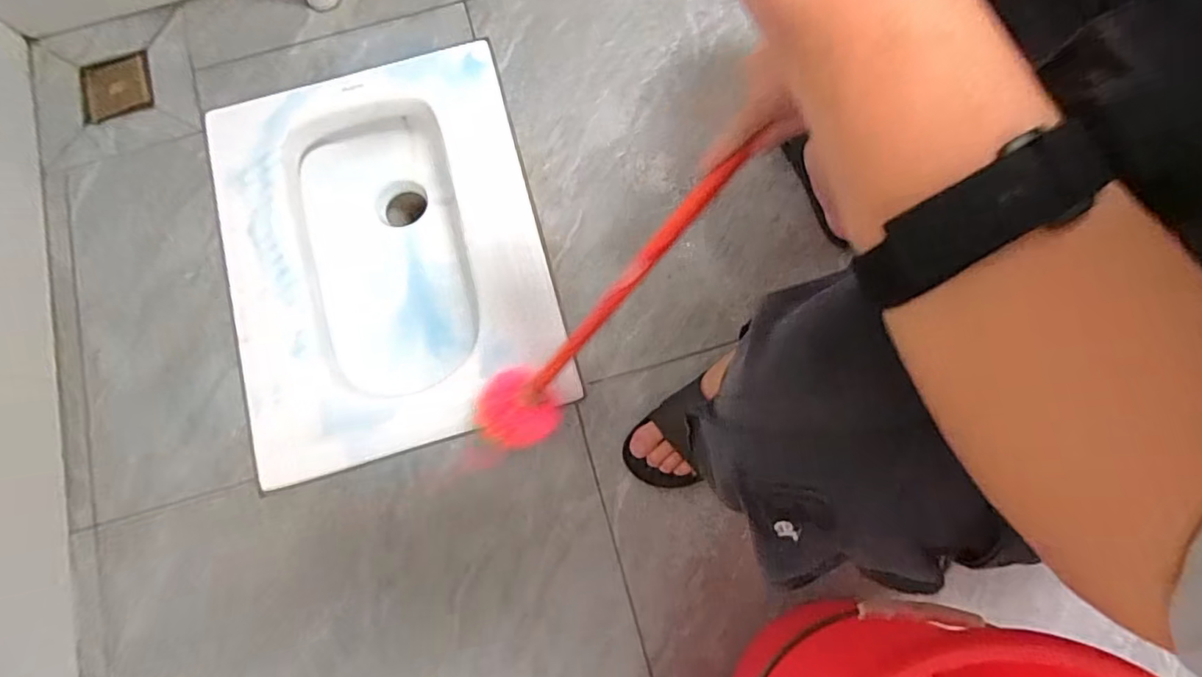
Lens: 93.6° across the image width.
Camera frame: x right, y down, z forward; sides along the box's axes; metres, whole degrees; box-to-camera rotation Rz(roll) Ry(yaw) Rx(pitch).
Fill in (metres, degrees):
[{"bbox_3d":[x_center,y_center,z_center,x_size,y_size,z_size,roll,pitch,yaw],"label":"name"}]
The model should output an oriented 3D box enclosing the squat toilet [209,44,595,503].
[{"bbox_3d":[-0.286,-0.109,0.808,0.406,0.153,0.536,-15,78,-2],"label":"squat toilet"}]

